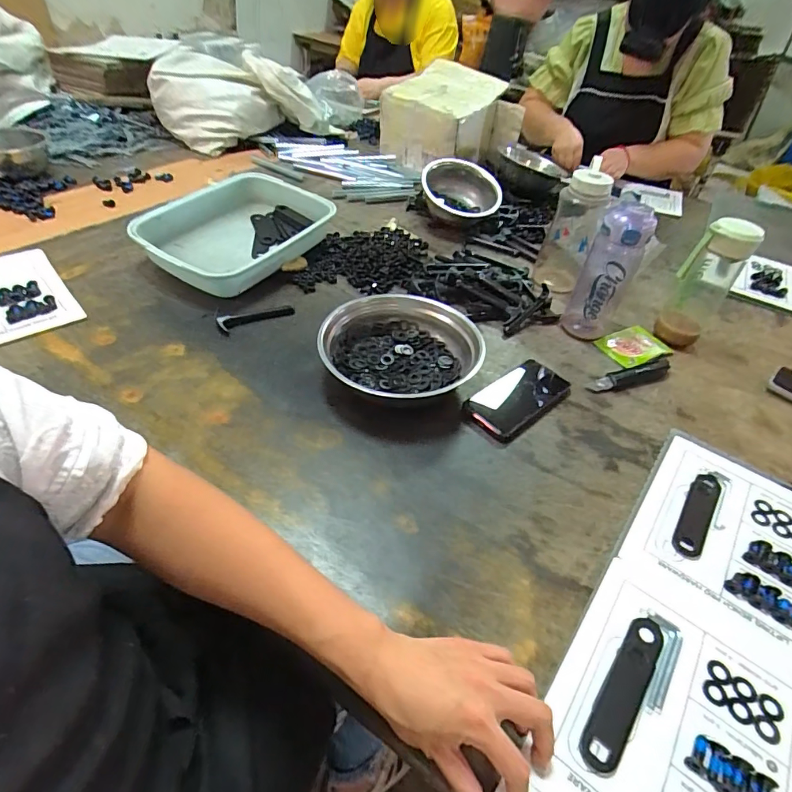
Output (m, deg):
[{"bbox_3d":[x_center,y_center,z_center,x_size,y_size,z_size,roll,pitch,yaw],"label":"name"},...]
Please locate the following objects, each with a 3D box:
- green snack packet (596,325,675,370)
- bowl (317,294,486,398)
[{"bbox_3d":[0.400,-0.083,0.767,0.114,0.009,0.077,-21,51,-25],"label":"green snack packet"},{"bbox_3d":[0.006,-0.058,0.640,0.200,0.068,0.210,3,45,-3],"label":"bowl"}]

